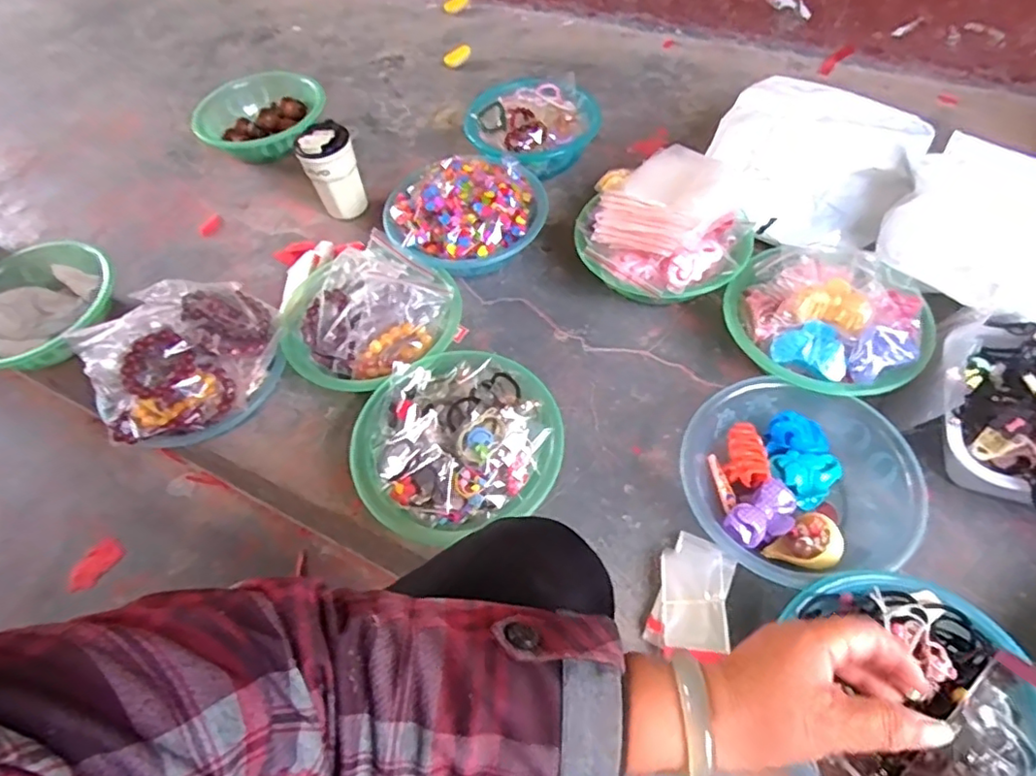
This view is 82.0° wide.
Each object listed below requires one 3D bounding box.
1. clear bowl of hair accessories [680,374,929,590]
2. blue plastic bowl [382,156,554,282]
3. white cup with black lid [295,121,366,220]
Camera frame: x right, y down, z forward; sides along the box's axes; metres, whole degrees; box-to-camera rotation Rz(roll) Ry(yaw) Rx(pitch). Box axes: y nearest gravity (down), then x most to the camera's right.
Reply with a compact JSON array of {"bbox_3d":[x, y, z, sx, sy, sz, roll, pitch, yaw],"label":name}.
[{"bbox_3d":[0.302,0.099,0.662,0.230,0.067,0.214,-2,56,4],"label":"clear bowl of hair accessories"},{"bbox_3d":[-0.076,-0.254,0.904,0.230,0.110,0.199,-12,56,-3],"label":"blue plastic bowl"},{"bbox_3d":[-0.300,-0.351,0.971,0.084,0.145,0.094,-20,57,-8],"label":"white cup with black lid"}]

